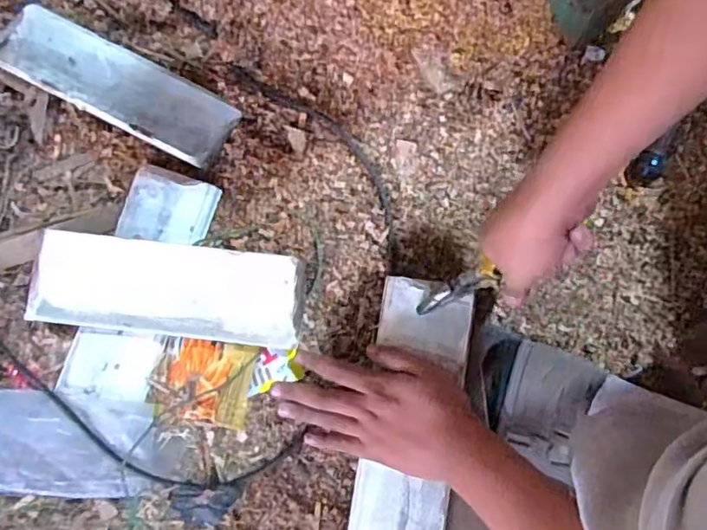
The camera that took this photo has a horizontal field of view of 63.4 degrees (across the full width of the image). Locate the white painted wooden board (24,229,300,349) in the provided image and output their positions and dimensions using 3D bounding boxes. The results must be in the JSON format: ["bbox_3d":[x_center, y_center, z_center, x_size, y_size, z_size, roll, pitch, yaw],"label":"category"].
[{"bbox_3d":[-0.186,0.025,0.577,0.263,0.033,0.090,6,80,3],"label":"white painted wooden board"}]

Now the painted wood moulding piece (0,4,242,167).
[{"bbox_3d":[-0.255,-0.196,0.612,0.263,0.015,0.084,26,81,6],"label":"painted wood moulding piece"}]

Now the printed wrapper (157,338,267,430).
[{"bbox_3d":[-0.146,0.116,0.578,0.086,0.016,0.080,13,80,4],"label":"printed wrapper"}]

